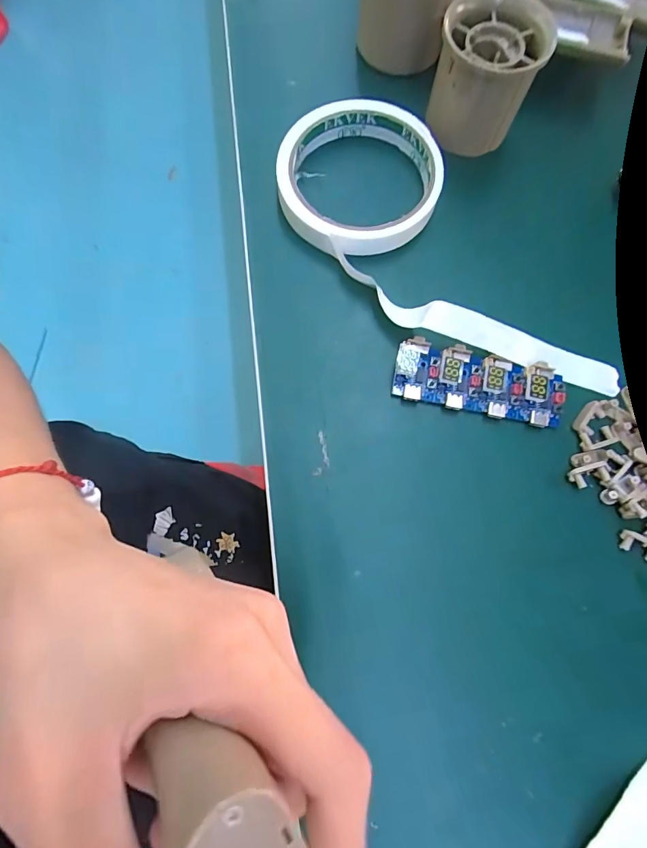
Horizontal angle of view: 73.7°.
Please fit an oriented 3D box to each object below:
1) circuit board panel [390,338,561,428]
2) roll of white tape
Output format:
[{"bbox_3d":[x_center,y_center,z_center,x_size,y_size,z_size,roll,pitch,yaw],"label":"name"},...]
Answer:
[{"bbox_3d":[0.080,-0.022,0.220,0.086,0.016,0.031,11,75,2],"label":"circuit board panel"},{"bbox_3d":[0.056,-0.087,0.231,0.092,0.023,0.215,-34,78,-9],"label":"roll of white tape"}]

